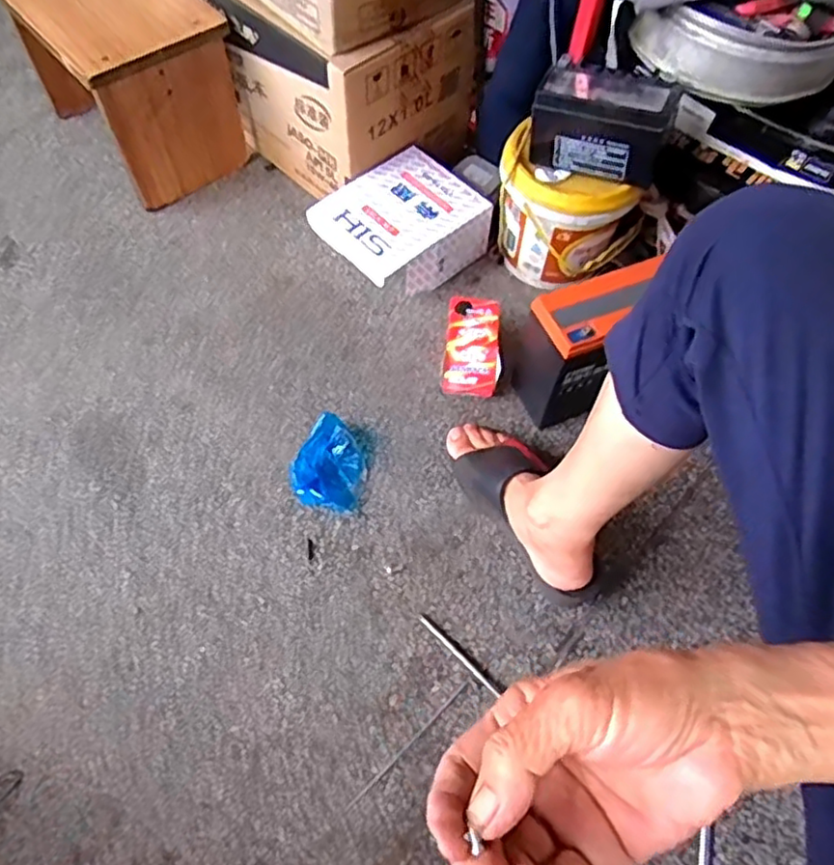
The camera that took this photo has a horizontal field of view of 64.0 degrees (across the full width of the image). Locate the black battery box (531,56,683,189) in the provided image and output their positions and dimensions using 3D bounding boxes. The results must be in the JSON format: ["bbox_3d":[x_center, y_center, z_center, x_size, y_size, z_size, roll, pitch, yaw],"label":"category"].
[{"bbox_3d":[0.216,-0.360,0.772,0.147,0.101,0.079,23,62,9],"label":"black battery box"}]

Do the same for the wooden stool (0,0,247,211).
[{"bbox_3d":[-0.411,-0.511,0.955,0.196,0.223,0.286,-37,70,-21],"label":"wooden stool"}]

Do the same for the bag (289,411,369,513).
[{"bbox_3d":[-0.097,0.034,0.771,0.081,0.035,0.105,16,61,5],"label":"bag"}]

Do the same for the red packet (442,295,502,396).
[{"bbox_3d":[0.070,-0.111,0.842,0.069,0.065,0.125,6,61,0],"label":"red packet"}]

